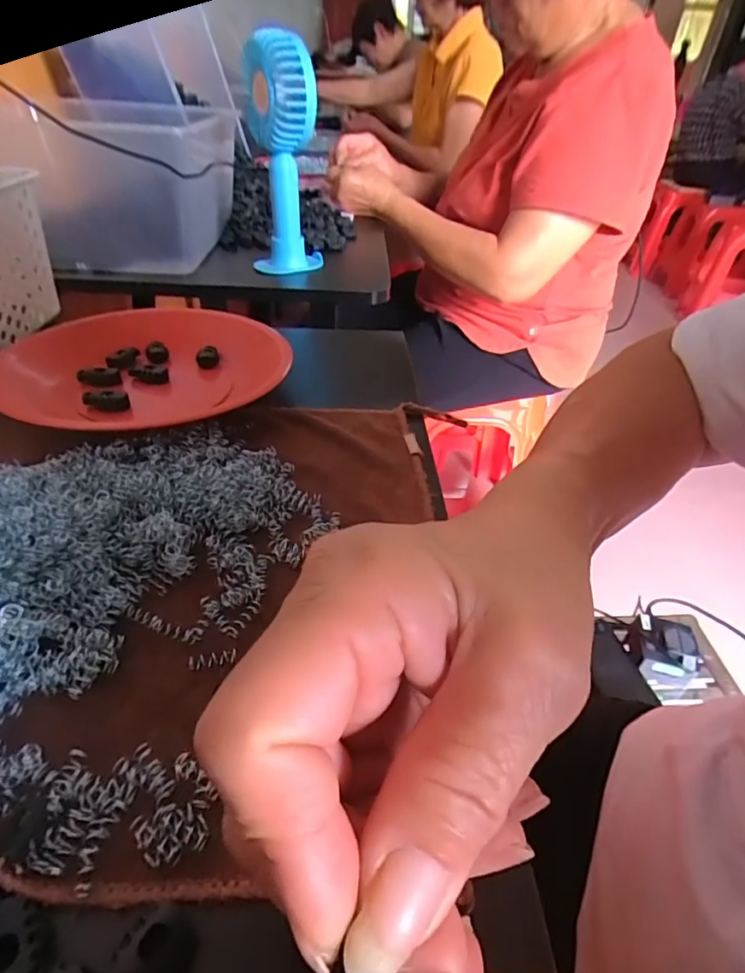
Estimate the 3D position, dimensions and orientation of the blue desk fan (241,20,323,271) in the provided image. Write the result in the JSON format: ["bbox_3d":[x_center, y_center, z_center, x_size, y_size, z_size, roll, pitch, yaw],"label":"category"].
[{"bbox_3d":[-0.100,-0.363,0.588,0.082,0.221,0.080,-3,40,-7],"label":"blue desk fan"}]

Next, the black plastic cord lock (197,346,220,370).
[{"bbox_3d":[-0.132,-0.104,0.417,0.017,0.014,0.018,-5,36,-16],"label":"black plastic cord lock"}]

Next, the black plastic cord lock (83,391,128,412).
[{"bbox_3d":[-0.180,-0.058,0.352,0.028,0.011,0.010,7,40,4],"label":"black plastic cord lock"}]

